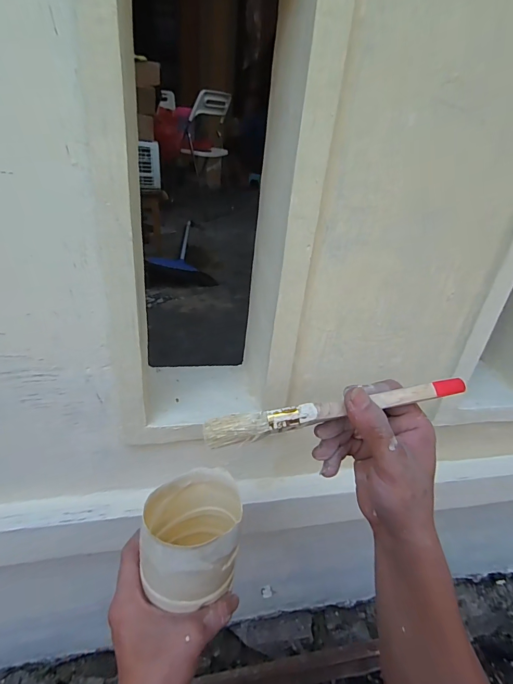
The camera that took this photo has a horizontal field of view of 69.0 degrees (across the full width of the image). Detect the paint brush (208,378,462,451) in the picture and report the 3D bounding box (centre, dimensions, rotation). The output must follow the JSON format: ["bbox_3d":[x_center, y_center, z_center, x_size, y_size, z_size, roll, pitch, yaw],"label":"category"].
[{"bbox_3d":[0.059,0.049,0.263,0.188,0.024,0.017,-10,31,-9],"label":"paint brush"}]

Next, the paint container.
[{"bbox_3d":[-0.055,0.172,0.332,0.080,0.080,0.091,8,29,4],"label":"paint container"}]

